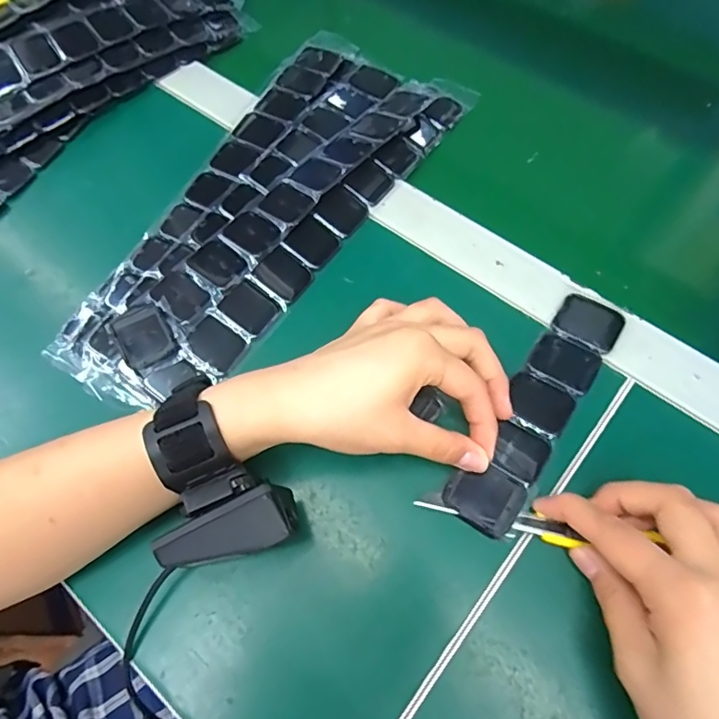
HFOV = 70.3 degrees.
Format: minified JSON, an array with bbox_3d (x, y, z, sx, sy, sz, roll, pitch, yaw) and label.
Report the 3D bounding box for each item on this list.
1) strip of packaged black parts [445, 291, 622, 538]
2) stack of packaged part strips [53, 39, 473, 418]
[{"bbox_3d":[0.109,0.027,0.306,0.039,0.006,0.165,31,70,16],"label":"strip of packaged black parts"},{"bbox_3d":[-0.066,-0.121,0.377,0.136,0.021,0.358,33,71,16],"label":"stack of packaged part strips"}]

